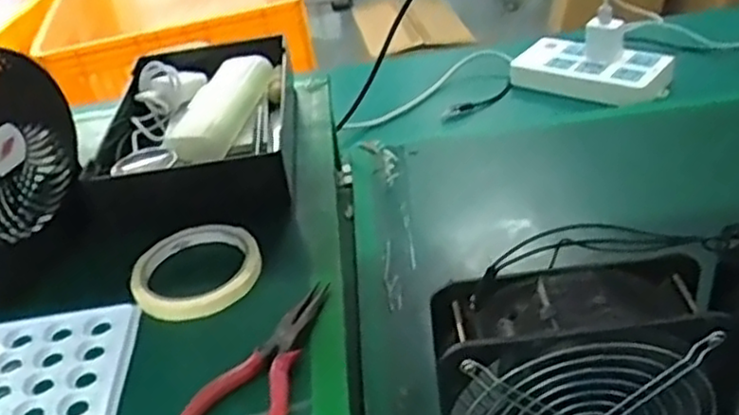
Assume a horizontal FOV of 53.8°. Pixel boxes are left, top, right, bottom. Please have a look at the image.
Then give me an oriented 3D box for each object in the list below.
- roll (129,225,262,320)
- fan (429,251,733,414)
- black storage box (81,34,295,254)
[{"bbox_3d":[-0.127,0.046,0.537,0.093,0.019,0.093,-6,34,4],"label":"roll"},{"bbox_3d":[0.116,0.108,0.413,0.150,0.149,0.059,-7,33,2],"label":"fan"},{"bbox_3d":[-0.161,-0.070,0.672,0.173,0.067,0.231,-8,33,1],"label":"black storage box"}]

